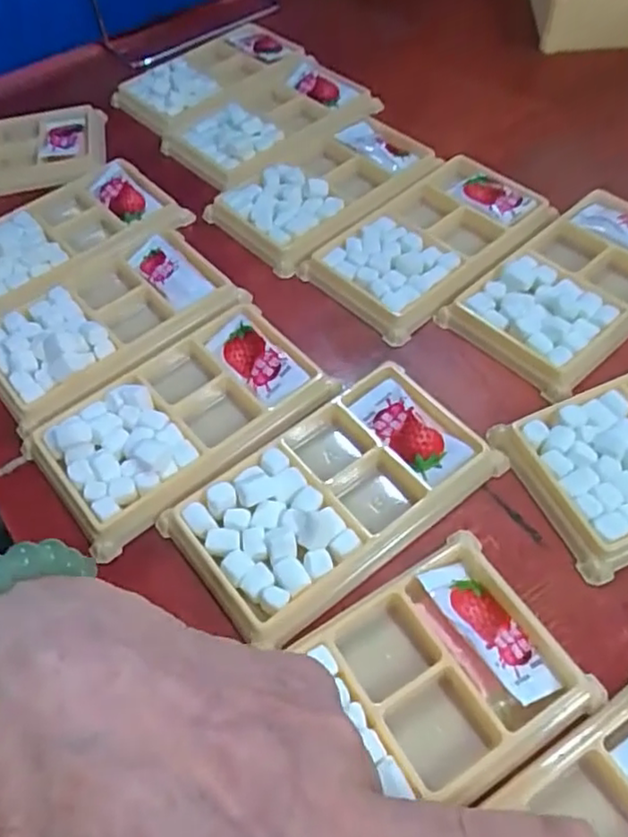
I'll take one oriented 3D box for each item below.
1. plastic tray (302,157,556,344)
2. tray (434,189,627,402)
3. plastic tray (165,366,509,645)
[{"bbox_3d":[0.063,-0.102,0.377,0.129,0.017,0.083,-40,61,-21],"label":"plastic tray"},{"bbox_3d":[0.139,-0.071,0.350,0.129,0.016,0.075,-38,61,-20],"label":"tray"},{"bbox_3d":[0.008,0.033,0.290,0.131,0.018,0.074,-34,60,-18],"label":"plastic tray"}]

